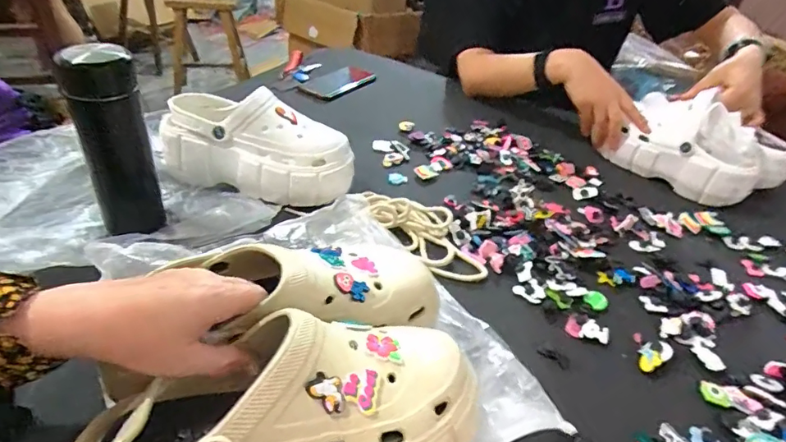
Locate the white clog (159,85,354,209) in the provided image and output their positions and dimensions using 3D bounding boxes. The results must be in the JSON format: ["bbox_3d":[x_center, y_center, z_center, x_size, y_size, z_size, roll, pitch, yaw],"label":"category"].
[{"bbox_3d":[-0.171,-0.095,0.628,0.245,0.109,0.095,13,37,10],"label":"white clog"}]

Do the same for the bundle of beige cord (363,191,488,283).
[{"bbox_3d":[0.042,0.010,0.586,0.078,0.030,0.168,-25,46,-35],"label":"bundle of beige cord"}]

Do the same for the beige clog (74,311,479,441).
[{"bbox_3d":[-0.066,0.125,0.312,0.237,0.087,0.109,-3,37,-11],"label":"beige clog"}]

